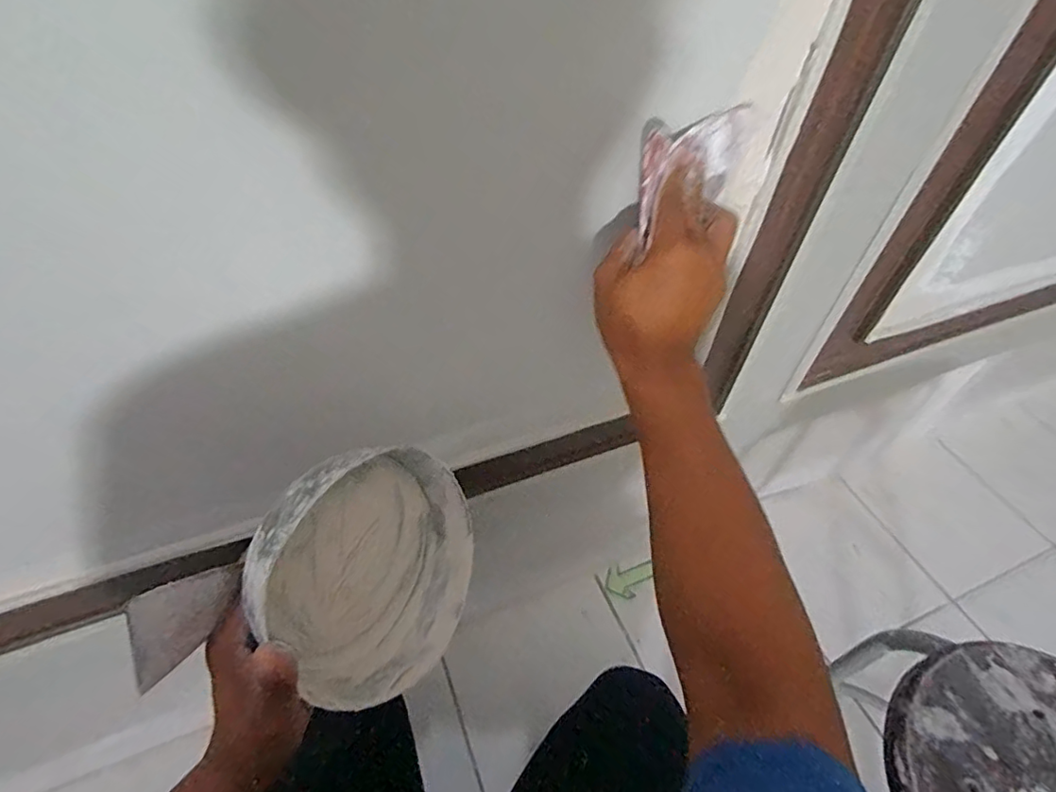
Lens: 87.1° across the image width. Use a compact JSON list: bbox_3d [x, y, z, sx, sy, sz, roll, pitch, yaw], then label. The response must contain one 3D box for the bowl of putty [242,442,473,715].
[{"bbox_3d":[-0.126,0.123,0.409,0.080,0.184,0.173,-2,41,32],"label":"bowl of putty"}]

